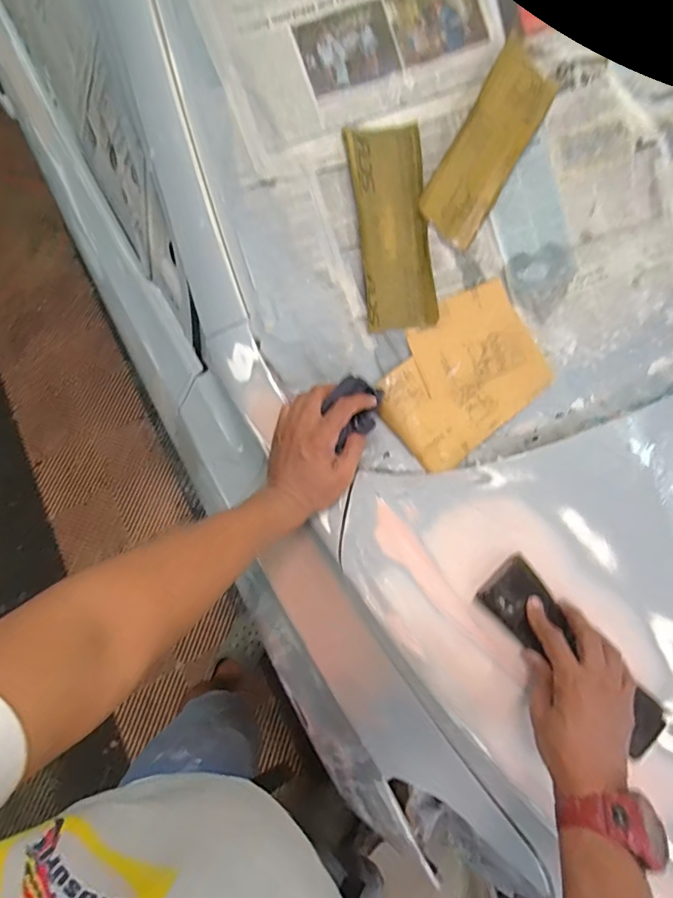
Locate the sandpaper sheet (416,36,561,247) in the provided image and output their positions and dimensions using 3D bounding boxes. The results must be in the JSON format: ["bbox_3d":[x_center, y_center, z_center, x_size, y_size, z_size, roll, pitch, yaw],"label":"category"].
[{"bbox_3d":[0.182,-0.361,0.565,0.085,0.007,0.217,28,95,-22],"label":"sandpaper sheet"}]

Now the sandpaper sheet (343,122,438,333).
[{"bbox_3d":[0.068,-0.263,0.568,0.083,0.007,0.227,-9,100,-4],"label":"sandpaper sheet"}]

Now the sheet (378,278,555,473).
[{"bbox_3d":[0.158,-0.089,0.595,0.217,0.018,0.162,-39,96,-7],"label":"sheet"}]

